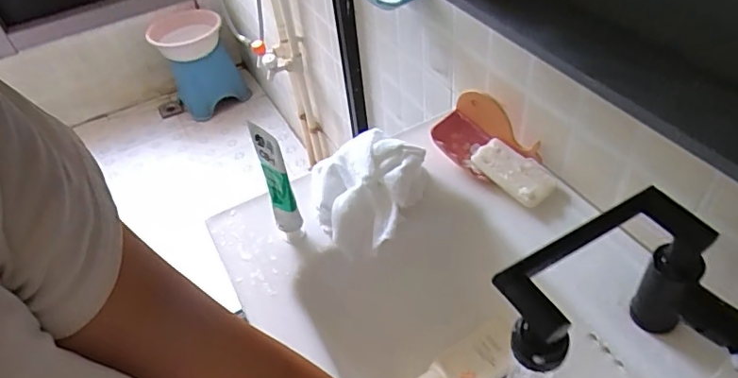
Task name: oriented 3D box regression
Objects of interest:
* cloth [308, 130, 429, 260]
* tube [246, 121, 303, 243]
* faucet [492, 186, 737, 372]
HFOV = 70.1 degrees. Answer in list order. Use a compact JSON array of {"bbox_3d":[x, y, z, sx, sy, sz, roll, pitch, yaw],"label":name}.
[{"bbox_3d":[-0.012,-0.006,0.767,0.163,0.071,0.189,19,51,24],"label":"cloth"},{"bbox_3d":[-0.114,-0.002,0.677,0.048,0.185,0.024,23,49,27],"label":"tube"},{"bbox_3d":[0.241,0.133,0.497,0.226,0.165,0.148,-25,47,-16],"label":"faucet"}]

